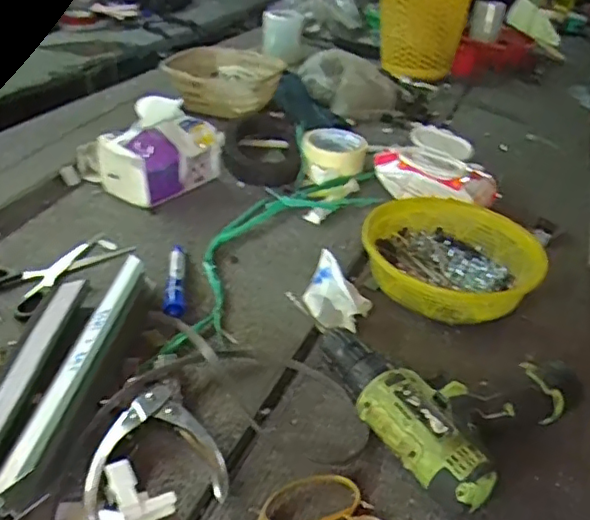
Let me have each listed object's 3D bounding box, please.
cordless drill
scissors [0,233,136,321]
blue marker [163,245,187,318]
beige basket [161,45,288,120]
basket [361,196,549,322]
[{"bbox_3d":[0.116,0.092,0.553,0.190,0.050,0.249,-22,42,-33],"label":"cordless drill"},{"bbox_3d":[-0.251,0.007,0.650,0.114,0.024,0.152,22,38,28],"label":"scissors"},{"bbox_3d":[-0.129,0.019,0.651,0.022,0.017,0.126,-1,35,-9],"label":"blue marker"},{"bbox_3d":[-0.130,-0.324,1.109,0.187,0.069,0.155,22,38,24],"label":"beige basket"},{"bbox_3d":[0.171,-0.005,0.675,0.183,0.060,0.186,3,34,-2],"label":"basket"}]

